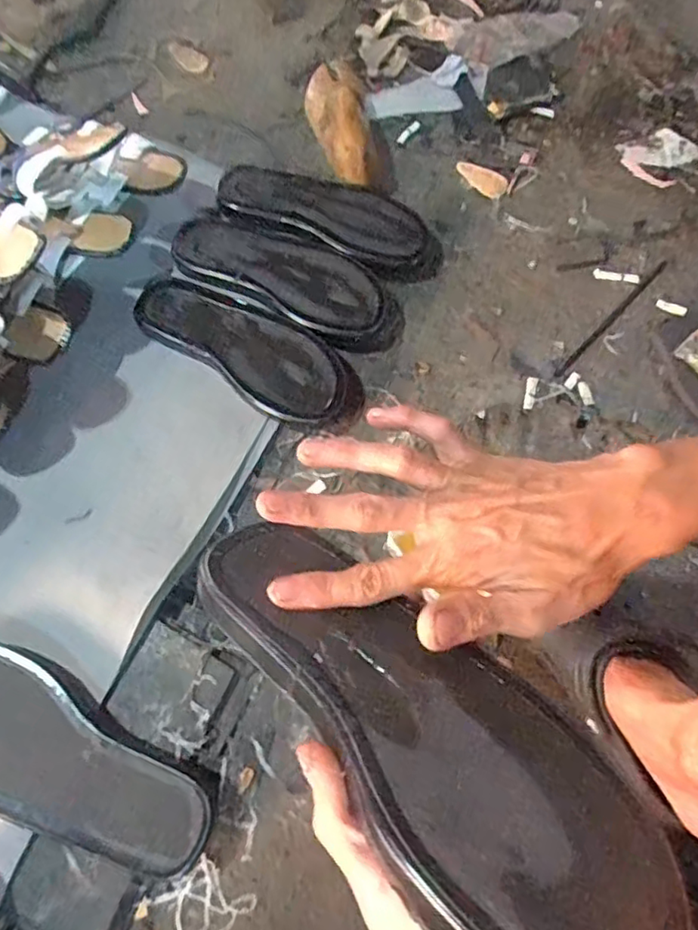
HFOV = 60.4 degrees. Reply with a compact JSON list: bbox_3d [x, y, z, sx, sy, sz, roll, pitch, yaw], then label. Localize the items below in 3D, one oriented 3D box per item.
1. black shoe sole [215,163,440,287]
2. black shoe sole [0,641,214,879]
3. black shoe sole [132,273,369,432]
[{"bbox_3d":[-0.021,-0.290,0.713,0.267,0.036,0.097,21,69,8],"label":"black shoe sole"},{"bbox_3d":[-0.225,0.230,0.473,0.250,0.030,0.099,23,69,9],"label":"black shoe sole"},{"bbox_3d":[-0.106,-0.123,0.646,0.268,0.029,0.100,31,71,12],"label":"black shoe sole"}]

